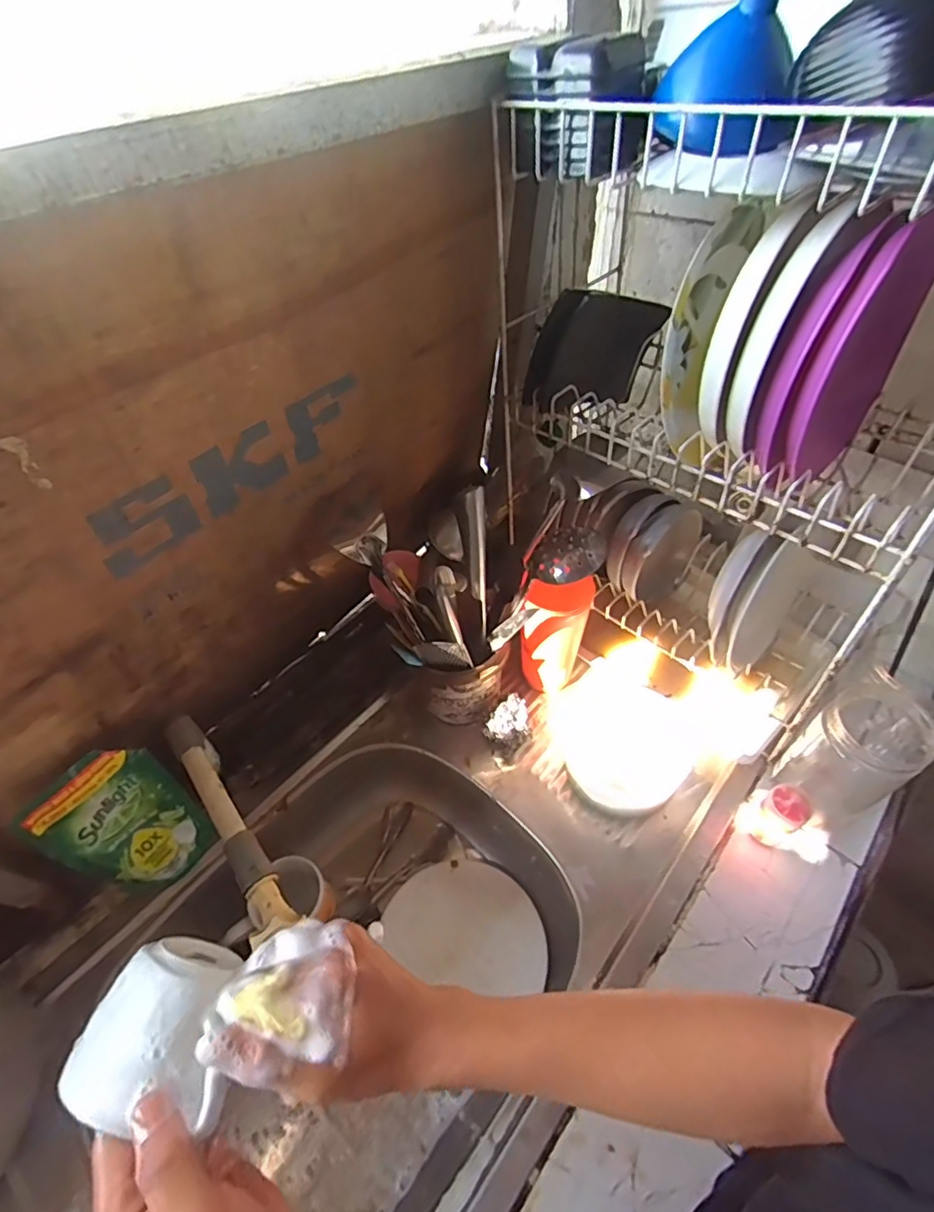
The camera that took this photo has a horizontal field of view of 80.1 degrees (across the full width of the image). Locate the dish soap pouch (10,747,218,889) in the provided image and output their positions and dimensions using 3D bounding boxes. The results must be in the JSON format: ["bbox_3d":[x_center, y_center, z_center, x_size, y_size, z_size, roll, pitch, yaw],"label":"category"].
[{"bbox_3d":[-0.346,0.225,0.569,0.024,0.174,0.110,15,48,42],"label":"dish soap pouch"}]

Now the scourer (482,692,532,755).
[{"bbox_3d":[0.050,0.153,0.707,0.060,0.055,0.060,-5,48,-2],"label":"scourer"}]

